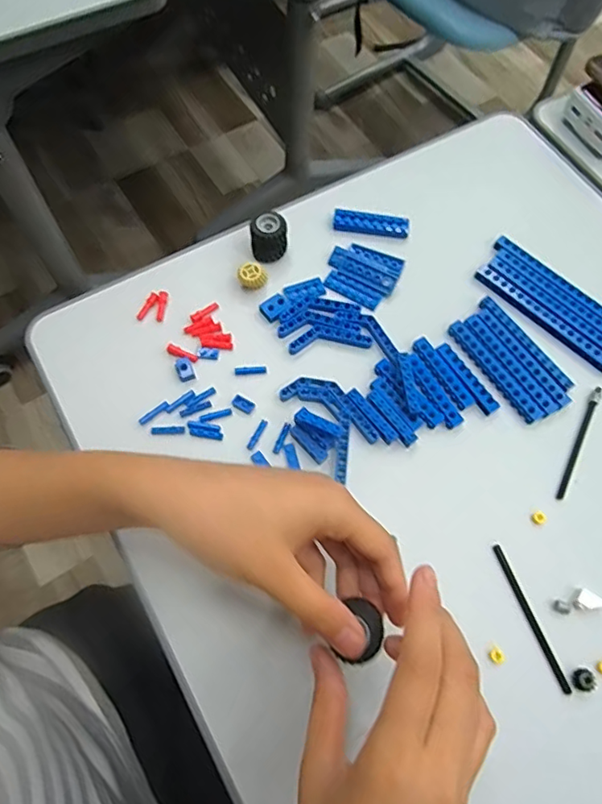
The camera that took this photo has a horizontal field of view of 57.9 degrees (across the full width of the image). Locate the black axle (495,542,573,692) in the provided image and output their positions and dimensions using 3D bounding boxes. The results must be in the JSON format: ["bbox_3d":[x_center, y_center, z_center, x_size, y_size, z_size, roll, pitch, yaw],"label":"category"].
[{"bbox_3d":[0.147,0.137,0.348,0.005,0.004,0.092,-19,69,-9],"label":"black axle"}]

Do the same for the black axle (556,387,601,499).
[{"bbox_3d":[0.201,0.028,0.392,0.006,0.004,0.093,26,69,9],"label":"black axle"}]

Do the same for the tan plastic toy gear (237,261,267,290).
[{"bbox_3d":[-0.038,-0.101,0.430,0.021,0.015,0.017,19,68,7],"label":"tan plastic toy gear"}]

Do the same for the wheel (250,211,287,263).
[{"bbox_3d":[-0.025,-0.133,0.439,0.028,0.029,0.025,-3,68,-2],"label":"wheel"}]

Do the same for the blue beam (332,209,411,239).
[{"bbox_3d":[0.060,-0.151,0.458,0.065,0.008,0.016,7,68,2],"label":"blue beam"}]

